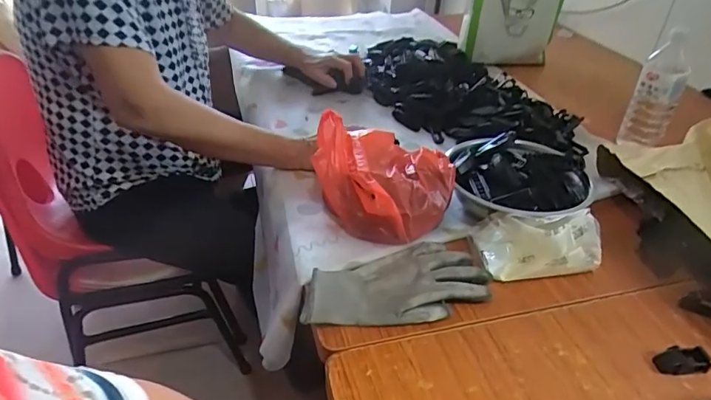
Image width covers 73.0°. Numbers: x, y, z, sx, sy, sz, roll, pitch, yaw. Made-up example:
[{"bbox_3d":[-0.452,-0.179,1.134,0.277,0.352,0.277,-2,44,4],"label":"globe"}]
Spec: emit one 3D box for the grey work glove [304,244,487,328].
[{"bbox_3d":[0.043,0.095,0.555,0.212,0.028,0.104,-7,37,-13],"label":"grey work glove"}]

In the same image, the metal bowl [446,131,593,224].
[{"bbox_3d":[0.232,-0.023,0.689,0.184,0.070,0.197,2,36,-1],"label":"metal bowl"}]

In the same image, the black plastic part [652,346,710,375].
[{"bbox_3d":[0.332,0.163,0.490,0.049,0.018,0.024,-1,36,-5],"label":"black plastic part"}]

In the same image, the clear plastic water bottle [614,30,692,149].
[{"bbox_3d":[0.505,-0.177,0.805,0.054,0.188,0.067,-8,38,-15],"label":"clear plastic water bottle"}]

